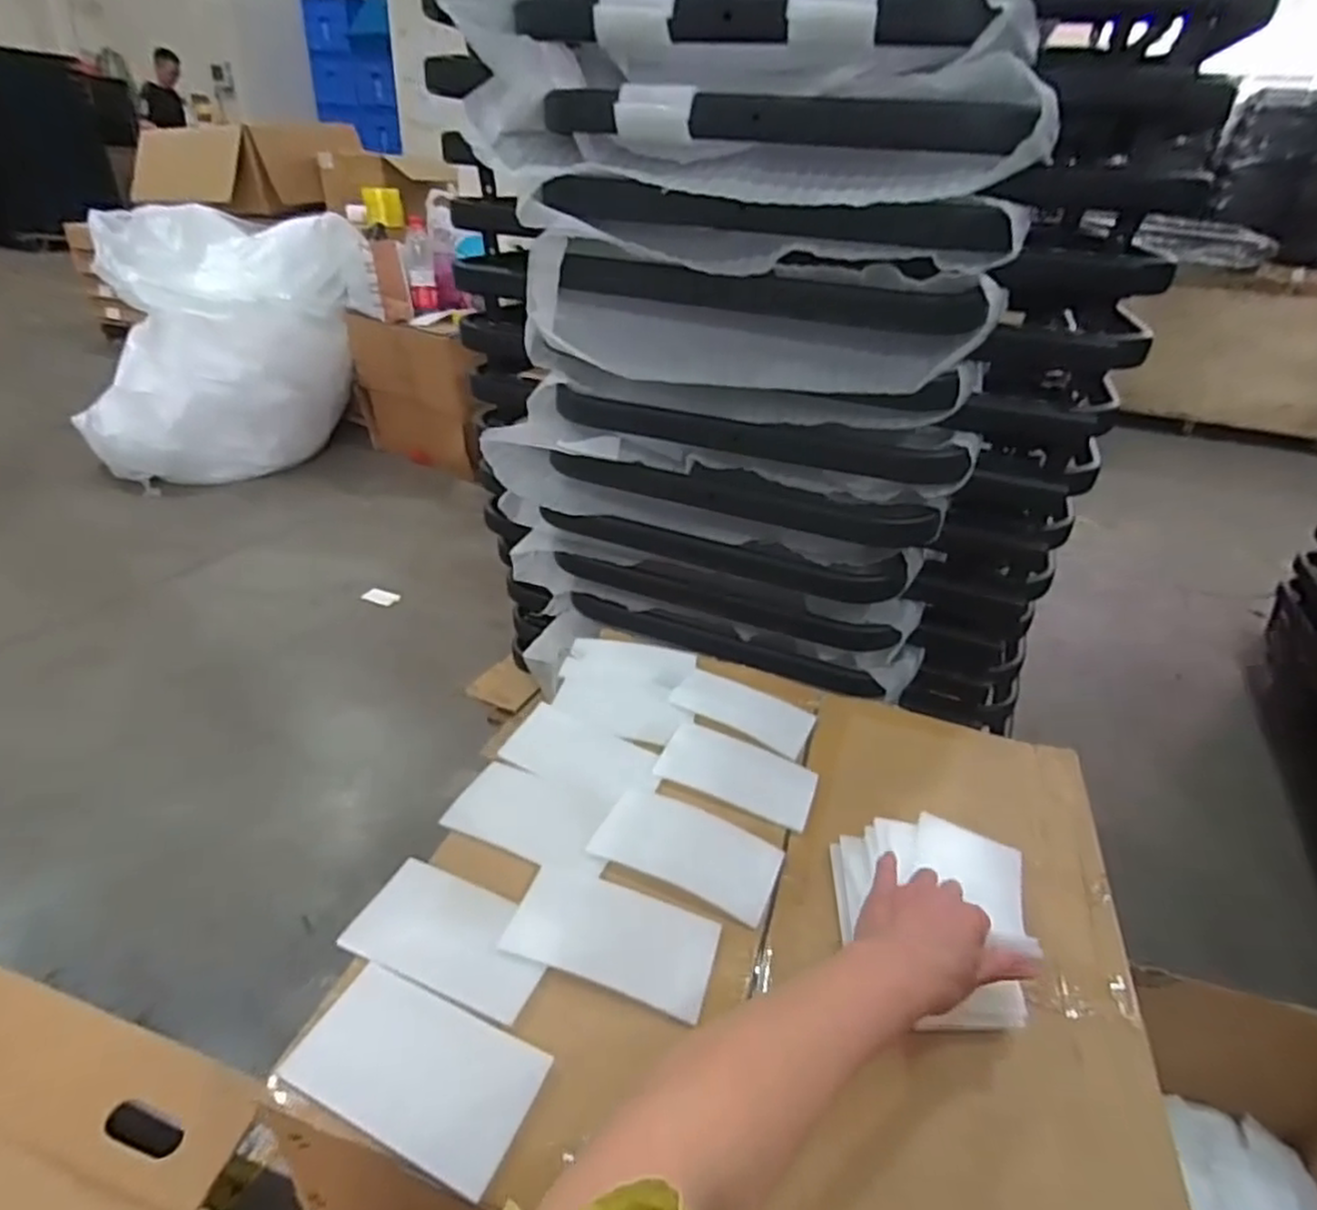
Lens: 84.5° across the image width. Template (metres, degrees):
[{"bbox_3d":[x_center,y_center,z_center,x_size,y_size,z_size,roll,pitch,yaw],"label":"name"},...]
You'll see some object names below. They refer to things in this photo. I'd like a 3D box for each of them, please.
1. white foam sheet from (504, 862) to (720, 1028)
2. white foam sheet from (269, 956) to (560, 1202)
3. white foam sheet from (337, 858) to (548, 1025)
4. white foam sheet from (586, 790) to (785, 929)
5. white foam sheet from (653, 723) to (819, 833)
[{"bbox_3d":[-0.031,0.234,0.518,0.142,0.006,0.079,13,32,14],"label":"white foam sheet"},{"bbox_3d":[-0.143,0.277,0.434,0.139,0.005,0.079,16,33,17],"label":"white foam sheet"},{"bbox_3d":[-0.142,0.230,0.507,0.135,0.005,0.076,15,33,17],"label":"white foam sheet"},{"bbox_3d":[0.026,0.197,0.591,0.143,0.006,0.085,17,33,19],"label":"white foam sheet"},{"bbox_3d":[0.075,0.155,0.676,0.140,0.008,0.079,16,33,19],"label":"white foam sheet"}]

